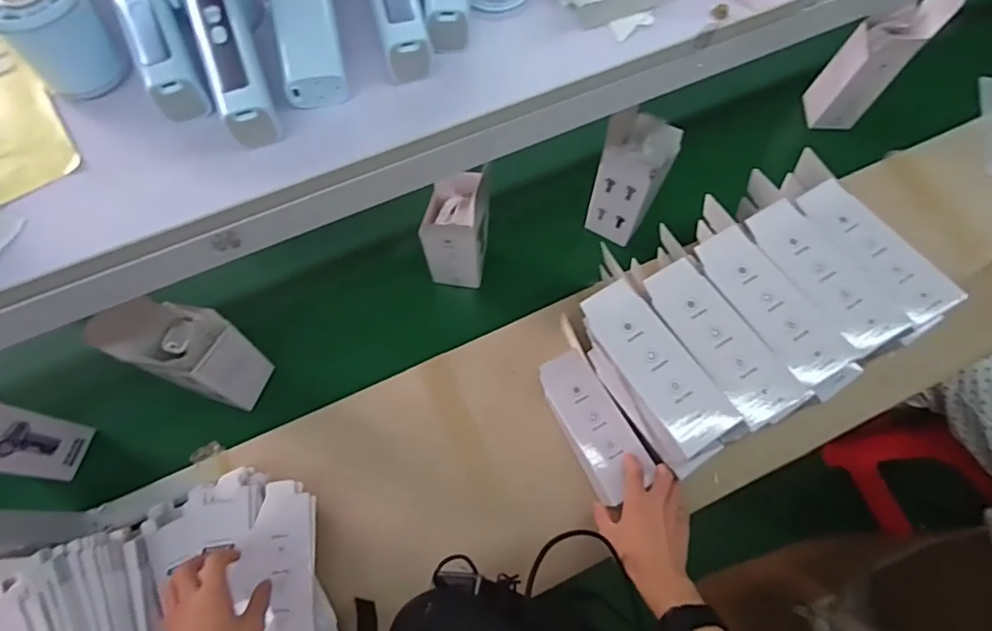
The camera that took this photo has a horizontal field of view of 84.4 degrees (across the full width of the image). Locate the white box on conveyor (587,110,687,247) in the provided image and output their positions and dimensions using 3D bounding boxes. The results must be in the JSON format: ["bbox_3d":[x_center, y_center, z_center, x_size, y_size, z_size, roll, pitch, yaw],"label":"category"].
[{"bbox_3d":[0.190,-0.197,0.788,0.091,0.180,0.090,30,72,10],"label":"white box on conveyor"}]

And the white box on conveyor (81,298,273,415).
[{"bbox_3d":[-0.374,0.050,0.689,0.092,0.234,0.083,19,70,7],"label":"white box on conveyor"}]

